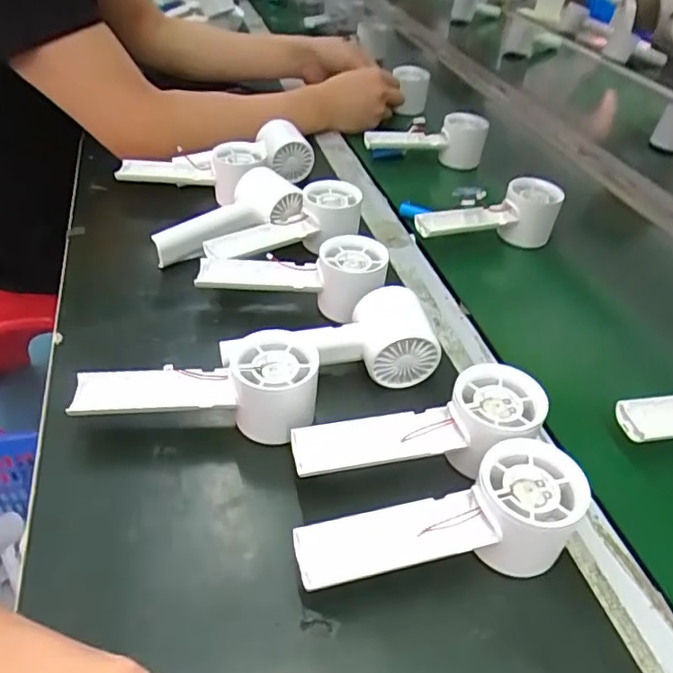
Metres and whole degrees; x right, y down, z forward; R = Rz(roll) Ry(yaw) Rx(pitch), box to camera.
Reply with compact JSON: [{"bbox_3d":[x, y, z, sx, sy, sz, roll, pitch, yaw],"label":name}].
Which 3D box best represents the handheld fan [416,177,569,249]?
[{"bbox_3d":[0.155,-0.128,0.617,0.155,0.055,0.049,-5,40,-5],"label":"handheld fan"}]

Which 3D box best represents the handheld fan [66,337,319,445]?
[{"bbox_3d":[-0.093,0.036,0.390,0.159,0.057,0.066,6,39,-2],"label":"handheld fan"}]

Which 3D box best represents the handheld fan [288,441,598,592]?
[{"bbox_3d":[0.056,0.103,0.326,0.157,0.058,0.054,-2,40,-12],"label":"handheld fan"}]

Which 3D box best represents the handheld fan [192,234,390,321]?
[{"bbox_3d":[-0.039,-0.053,0.498,0.156,0.054,0.050,5,39,-3],"label":"handheld fan"}]

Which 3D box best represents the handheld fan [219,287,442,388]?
[{"bbox_3d":[-0.005,0.003,0.433,0.155,0.059,0.055,-2,40,-12],"label":"handheld fan"}]

